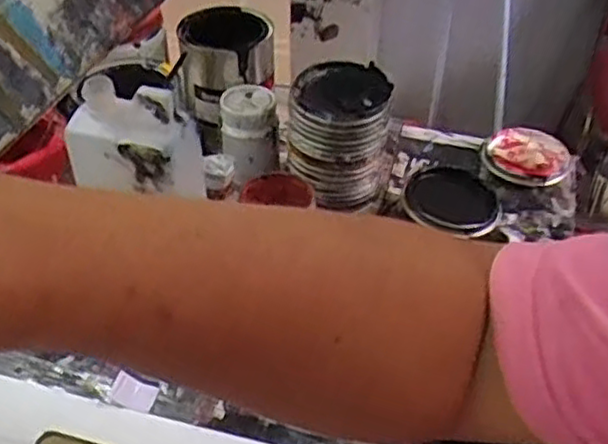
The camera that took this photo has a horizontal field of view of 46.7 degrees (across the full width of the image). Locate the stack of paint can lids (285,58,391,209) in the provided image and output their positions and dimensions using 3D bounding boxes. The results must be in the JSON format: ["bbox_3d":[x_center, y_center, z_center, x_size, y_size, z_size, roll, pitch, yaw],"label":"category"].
[{"bbox_3d":[0.034,-0.089,0.754,0.102,0.142,0.093,4,38,2],"label":"stack of paint can lids"}]

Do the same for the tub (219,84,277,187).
[{"bbox_3d":[-0.058,-0.097,0.785,0.068,0.093,0.055,9,42,9],"label":"tub"}]

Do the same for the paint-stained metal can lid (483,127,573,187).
[{"bbox_3d":[0.274,-0.082,0.858,0.094,0.022,0.100,0,42,0],"label":"paint-stained metal can lid"}]

